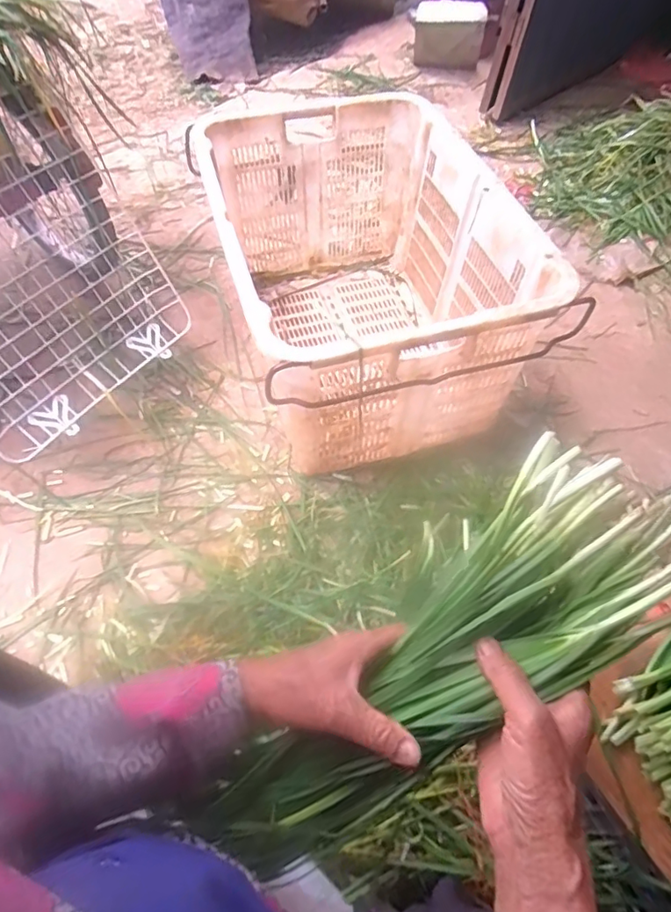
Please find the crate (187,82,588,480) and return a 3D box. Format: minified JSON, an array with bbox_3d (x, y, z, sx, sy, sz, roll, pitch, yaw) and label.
[{"bbox_3d":[0.045,-0.338,1.072,0.499,0.387,0.708,-13,57,-10],"label":"crate"}]

